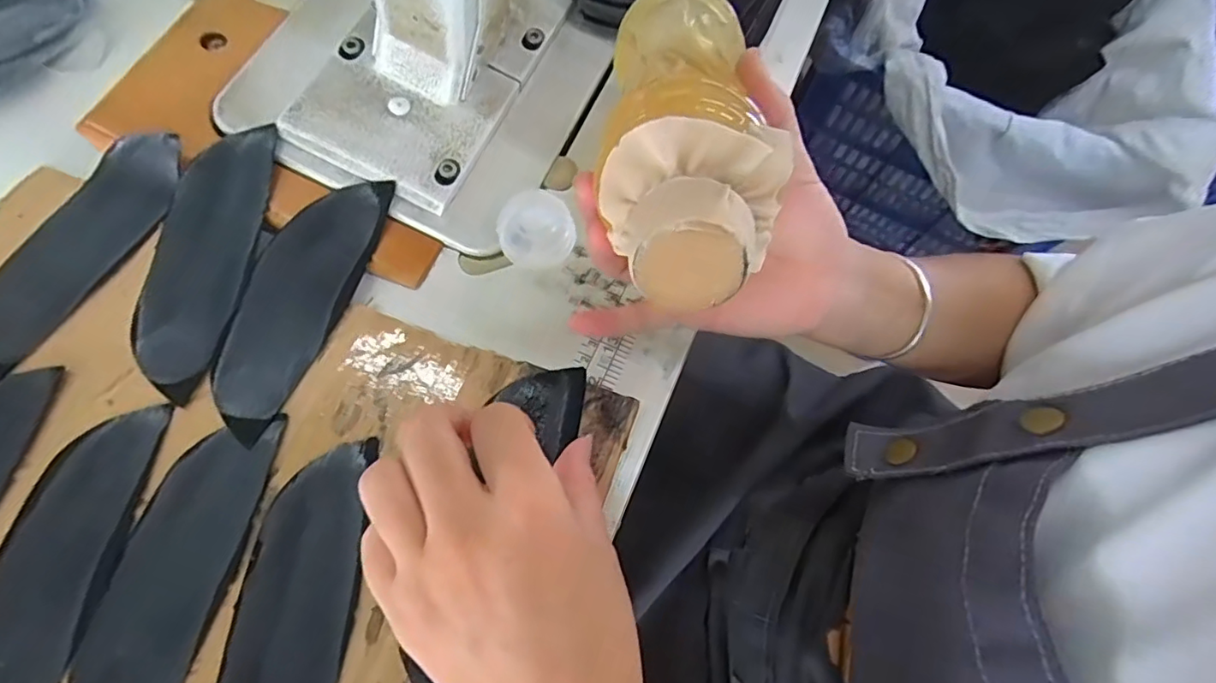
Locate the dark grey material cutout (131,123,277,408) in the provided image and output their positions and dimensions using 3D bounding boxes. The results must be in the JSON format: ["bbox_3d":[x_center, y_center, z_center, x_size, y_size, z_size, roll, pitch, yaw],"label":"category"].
[{"bbox_3d":[-0.211,-0.045,0.293,0.045,0.015,0.143,8,69,-2],"label":"dark grey material cutout"}]

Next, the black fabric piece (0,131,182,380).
[{"bbox_3d":[-0.271,-0.050,0.285,0.047,0.016,0.137,30,73,9],"label":"black fabric piece"}]

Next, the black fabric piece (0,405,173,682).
[{"bbox_3d":[-0.241,0.099,0.244,0.048,0.008,0.144,8,69,-2],"label":"black fabric piece"}]

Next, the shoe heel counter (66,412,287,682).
[{"bbox_3d":[-0.192,0.104,0.249,0.046,0.004,0.141,14,69,-1],"label":"shoe heel counter"}]

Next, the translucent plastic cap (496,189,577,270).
[{"bbox_3d":[-0.040,-0.060,0.310,0.040,0.028,0.032,-22,73,-12],"label":"translucent plastic cap"}]

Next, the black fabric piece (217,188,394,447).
[{"bbox_3d":[-0.163,-0.023,0.297,0.051,0.008,0.143,16,69,1],"label":"black fabric piece"}]

